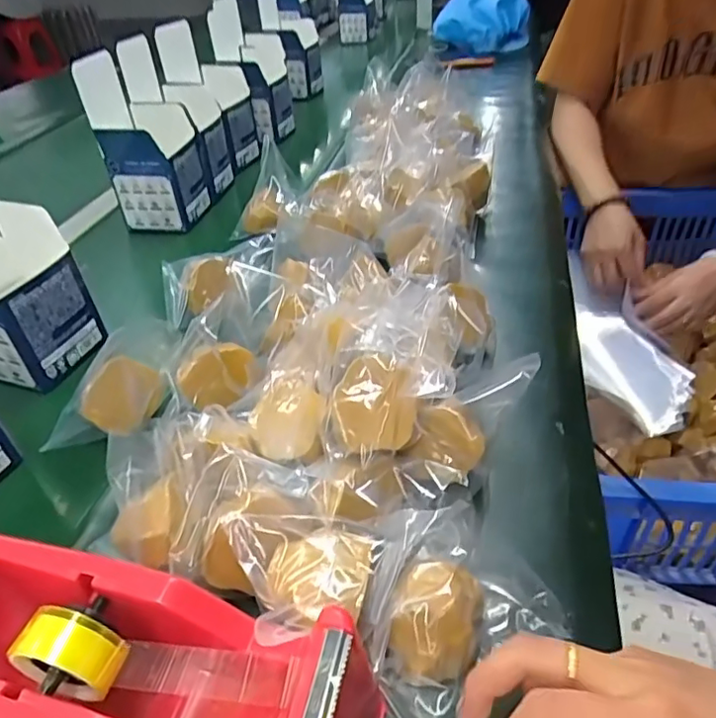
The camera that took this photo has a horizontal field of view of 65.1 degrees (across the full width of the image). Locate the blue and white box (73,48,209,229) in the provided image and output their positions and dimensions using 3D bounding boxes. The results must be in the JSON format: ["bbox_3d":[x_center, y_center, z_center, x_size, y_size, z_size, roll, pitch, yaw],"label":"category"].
[{"bbox_3d":[-0.236,-0.246,0.641,0.089,0.171,0.091,6,42,13],"label":"blue and white box"}]

